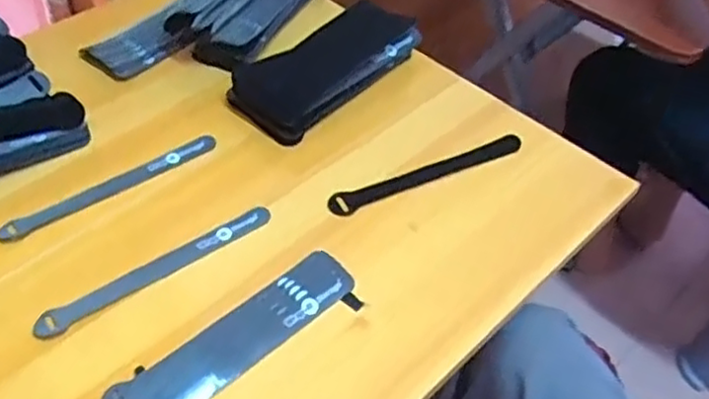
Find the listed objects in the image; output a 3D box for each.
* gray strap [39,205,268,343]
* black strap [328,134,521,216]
[{"bbox_3d":[-0.156,0.054,0.539,0.198,0.005,0.023,-29,55,-25],"label":"gray strap"},{"bbox_3d":[0.069,-0.024,0.620,0.195,0.010,0.025,-18,51,-18],"label":"black strap"}]

